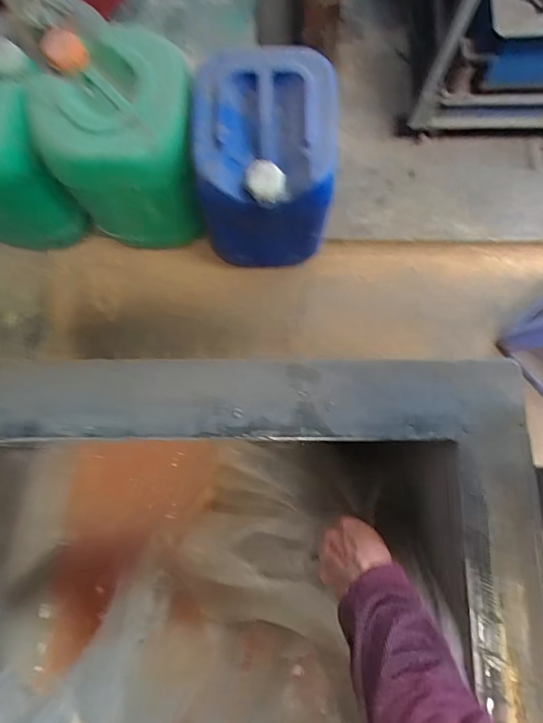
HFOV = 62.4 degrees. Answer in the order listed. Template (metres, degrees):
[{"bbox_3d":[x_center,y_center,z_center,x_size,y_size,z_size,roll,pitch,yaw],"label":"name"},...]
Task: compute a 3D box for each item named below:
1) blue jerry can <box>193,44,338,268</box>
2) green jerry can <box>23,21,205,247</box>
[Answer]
[{"bbox_3d":[-0.011,-0.394,0.958,0.255,0.372,0.261,0,79,0],"label":"blue jerry can"},{"bbox_3d":[-0.286,-0.443,0.956,0.283,0.348,0.263,4,79,1],"label":"green jerry can"}]

